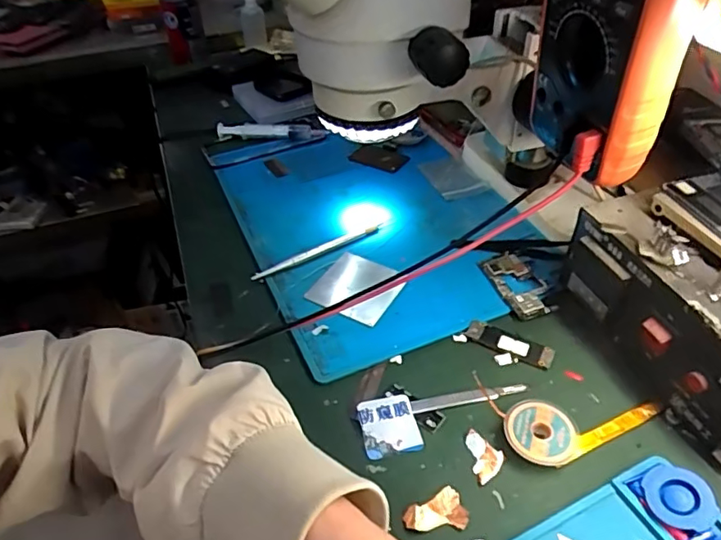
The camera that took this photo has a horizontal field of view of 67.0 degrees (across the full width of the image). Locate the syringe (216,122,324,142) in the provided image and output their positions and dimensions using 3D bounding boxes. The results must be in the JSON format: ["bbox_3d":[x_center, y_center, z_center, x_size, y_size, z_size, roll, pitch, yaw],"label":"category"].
[{"bbox_3d":[-0.108,-0.164,0.649,0.124,0.019,0.021,1,42,6],"label":"syringe"}]

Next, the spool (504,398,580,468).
[{"bbox_3d":[0.118,0.106,0.353,0.043,0.012,0.046,-2,42,2],"label":"spool"}]

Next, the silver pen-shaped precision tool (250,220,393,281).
[{"bbox_3d":[-0.031,-0.020,0.497,0.144,0.010,0.010,-26,46,-22],"label":"silver pen-shaped precision tool"}]

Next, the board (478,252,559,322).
[{"bbox_3d":[0.133,0.011,0.457,0.038,0.005,0.071,-17,44,-14],"label":"board"}]

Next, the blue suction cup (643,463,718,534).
[{"bbox_3d":[0.184,0.132,0.314,0.035,0.008,0.035,-13,48,15],"label":"blue suction cup"}]

